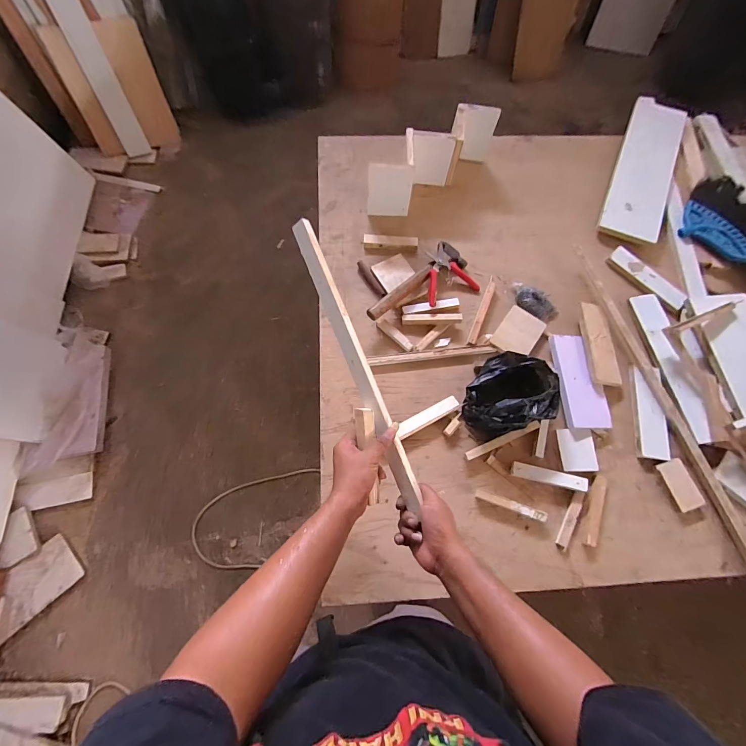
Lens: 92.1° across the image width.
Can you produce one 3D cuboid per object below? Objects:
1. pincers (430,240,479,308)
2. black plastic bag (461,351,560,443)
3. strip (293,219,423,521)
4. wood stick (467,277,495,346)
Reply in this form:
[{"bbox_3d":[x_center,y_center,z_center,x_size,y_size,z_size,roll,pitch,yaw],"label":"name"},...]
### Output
[{"bbox_3d":[0.175,-0.256,0.911,0.146,0.039,0.157,-24,73,-8],"label":"pincers"},{"bbox_3d":[0.294,0.039,0.778,0.194,0.097,0.164,-16,72,-9],"label":"black plastic bag"},{"bbox_3d":[-0.025,-0.018,0.566,0.031,0.024,0.475,-22,85,-7],"label":"strip"},{"bbox_3d":[0.269,-0.155,0.886,0.020,0.011,0.200,21,73,7],"label":"wood stick"}]

